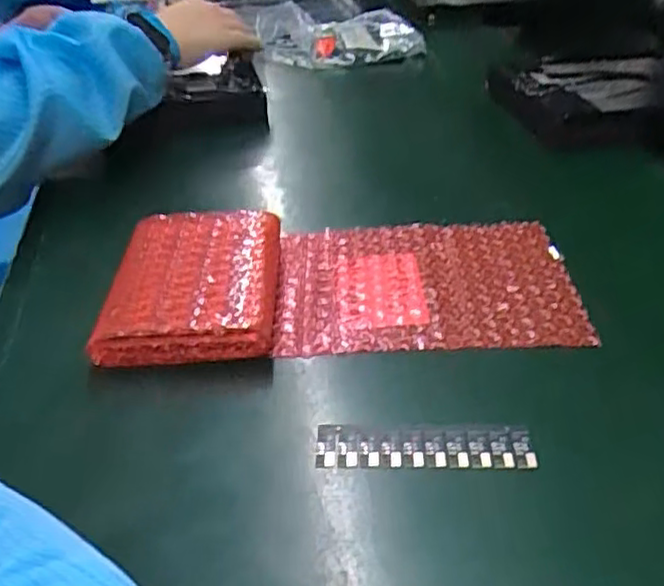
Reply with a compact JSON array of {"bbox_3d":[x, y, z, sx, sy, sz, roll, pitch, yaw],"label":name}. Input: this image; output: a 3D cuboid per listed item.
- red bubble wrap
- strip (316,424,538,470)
[{"bbox_3d":[0.005,-0.014,0.409,0.270,0.031,0.125,-2,37,-1],"label":"red bubble wrap"},{"bbox_3d":[0.043,0.072,0.317,0.099,0.004,0.024,-1,45,2],"label":"strip"}]

